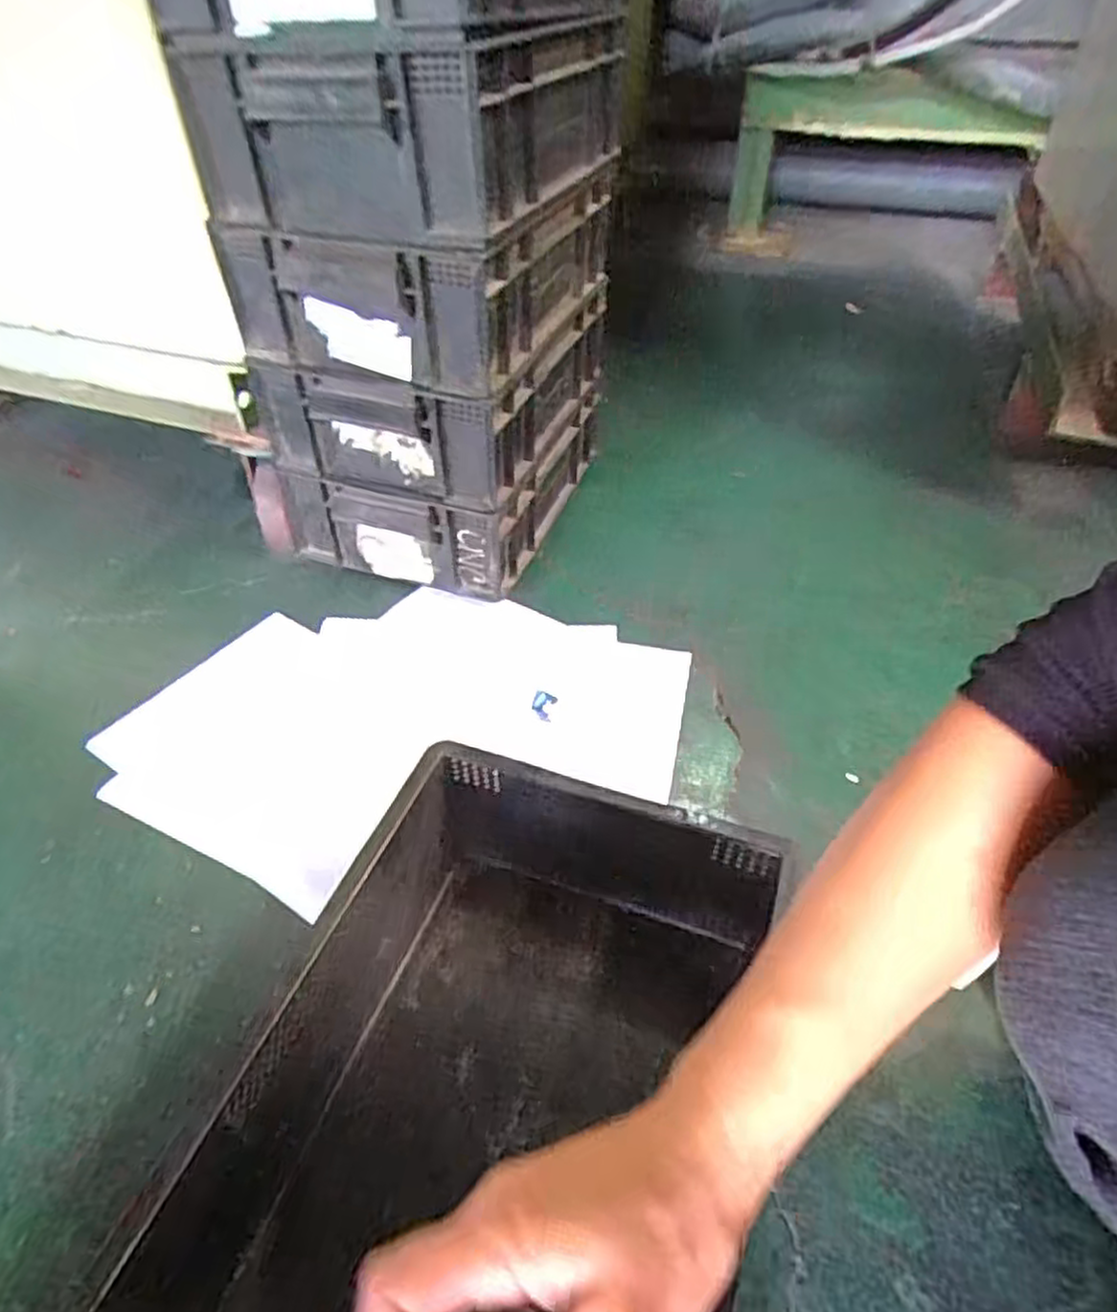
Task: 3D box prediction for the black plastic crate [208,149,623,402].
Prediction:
[{"bbox_3d":[-0.113,-0.375,0.700,0.250,0.113,0.325,14,45,15],"label":"black plastic crate"}]

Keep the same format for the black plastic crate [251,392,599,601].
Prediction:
[{"bbox_3d":[-0.140,-0.210,0.860,0.288,0.120,0.309,14,45,15],"label":"black plastic crate"}]

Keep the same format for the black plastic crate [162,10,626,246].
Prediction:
[{"bbox_3d":[-0.113,-0.452,0.617,0.243,0.112,0.310,14,45,15],"label":"black plastic crate"}]

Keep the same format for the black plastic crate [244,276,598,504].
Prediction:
[{"bbox_3d":[-0.120,-0.288,0.776,0.247,0.116,0.313,14,45,15],"label":"black plastic crate"}]

